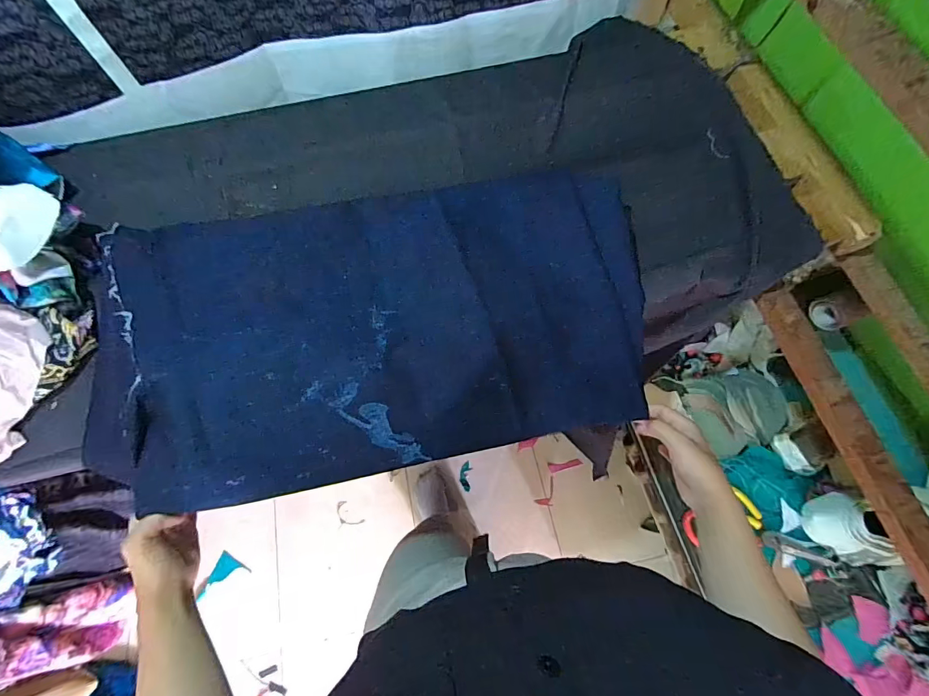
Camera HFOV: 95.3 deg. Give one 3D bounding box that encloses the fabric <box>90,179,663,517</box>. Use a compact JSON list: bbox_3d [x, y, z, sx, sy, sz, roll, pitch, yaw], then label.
[{"bbox_3d":[-0.076,-0.033,0.509,0.570,0.095,0.327,-11,69,-4],"label":"fabric"}]

